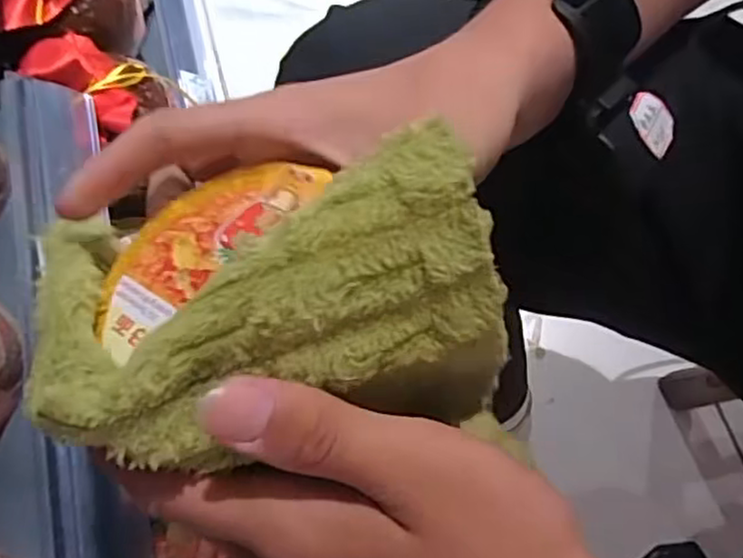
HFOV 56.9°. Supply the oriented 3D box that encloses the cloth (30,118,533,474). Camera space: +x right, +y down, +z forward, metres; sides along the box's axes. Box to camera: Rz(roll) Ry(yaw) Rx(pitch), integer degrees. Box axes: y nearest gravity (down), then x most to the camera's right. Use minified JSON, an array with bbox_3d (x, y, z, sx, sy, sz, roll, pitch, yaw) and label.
[{"bbox_3d":[-0.037,0.007,0.199,0.144,0.050,0.087,-10,67,12],"label":"cloth"}]

